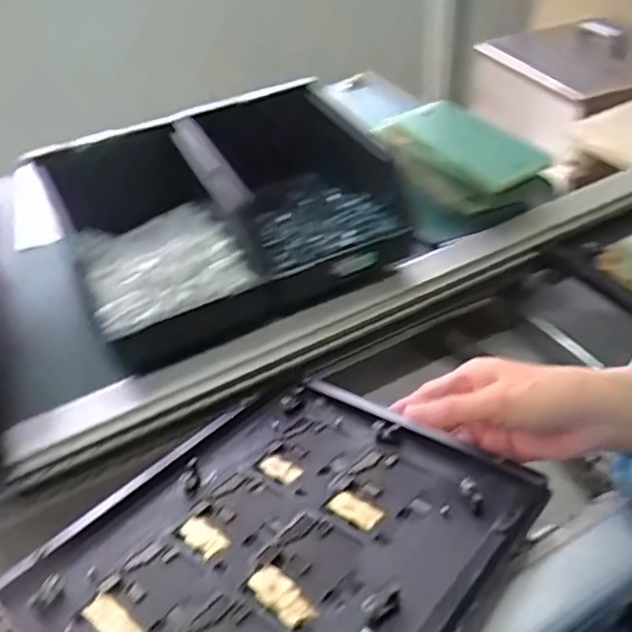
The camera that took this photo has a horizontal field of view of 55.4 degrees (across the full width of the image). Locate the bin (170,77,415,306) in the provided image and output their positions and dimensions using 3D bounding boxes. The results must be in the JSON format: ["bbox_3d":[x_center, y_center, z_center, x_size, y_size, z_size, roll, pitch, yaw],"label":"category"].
[{"bbox_3d":[-0.015,-0.140,0.626,0.211,0.119,0.248,-17,45,-11],"label":"bin"}]

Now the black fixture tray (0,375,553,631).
[{"bbox_3d":[-0.027,0.138,0.365,0.225,0.014,0.261,18,39,40],"label":"black fixture tray"}]

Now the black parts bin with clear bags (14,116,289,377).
[{"bbox_3d":[-0.153,-0.082,0.579,0.156,0.120,0.217,-22,46,-17],"label":"black parts bin with clear bags"}]

